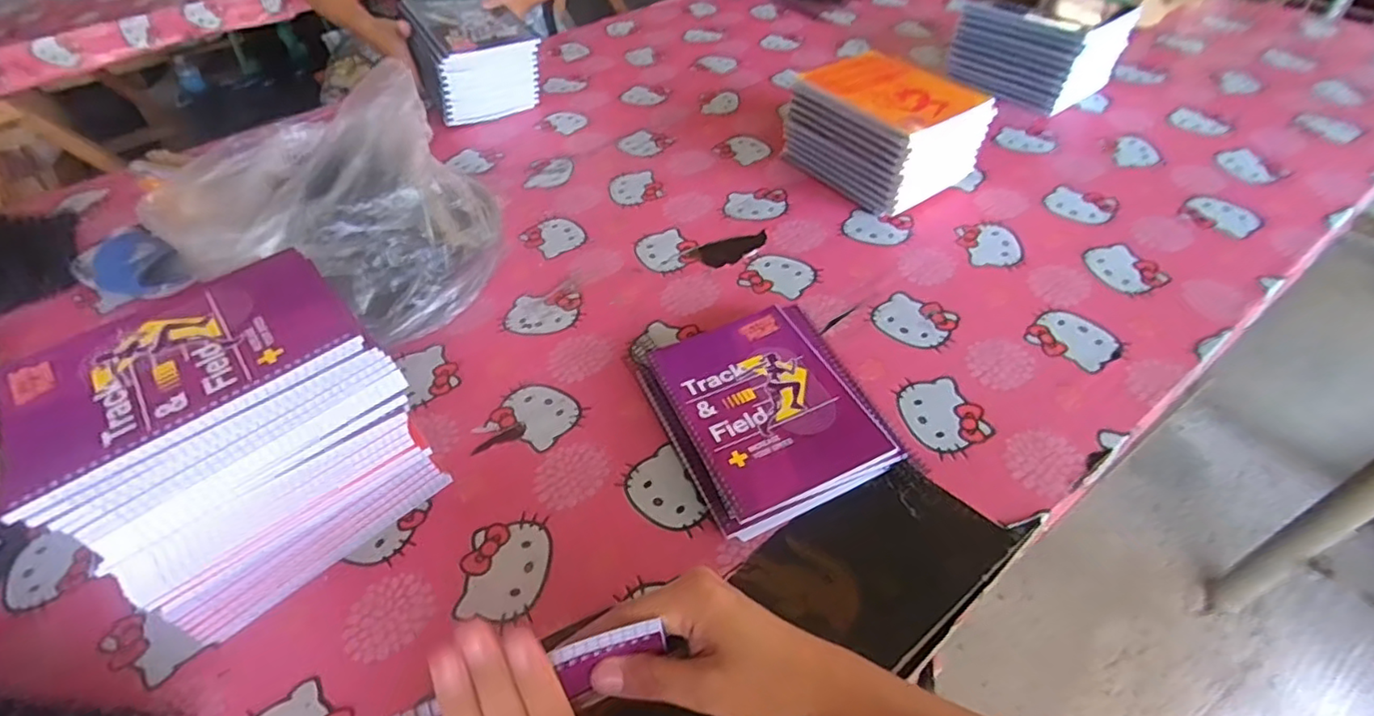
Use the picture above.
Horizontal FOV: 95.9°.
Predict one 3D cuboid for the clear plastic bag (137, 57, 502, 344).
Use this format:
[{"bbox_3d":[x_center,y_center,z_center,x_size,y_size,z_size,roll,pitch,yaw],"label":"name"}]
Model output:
[{"bbox_3d":[-0.377,-0.154,0.672,0.294,0.197,0.272,29,55,28],"label":"clear plastic bag"}]

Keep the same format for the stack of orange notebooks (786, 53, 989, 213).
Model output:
[{"bbox_3d":[0.236,-0.295,0.793,0.143,0.134,0.217,-28,51,-21],"label":"stack of orange notebooks"}]

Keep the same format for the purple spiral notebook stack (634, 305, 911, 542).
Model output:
[{"bbox_3d":[0.070,0.048,0.557,0.169,0.038,0.198,-20,48,-14],"label":"purple spiral notebook stack"}]

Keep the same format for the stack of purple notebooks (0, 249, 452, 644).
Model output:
[{"bbox_3d":[-0.327,0.060,0.477,0.200,0.186,0.150,-33,52,-24],"label":"stack of purple notebooks"}]

